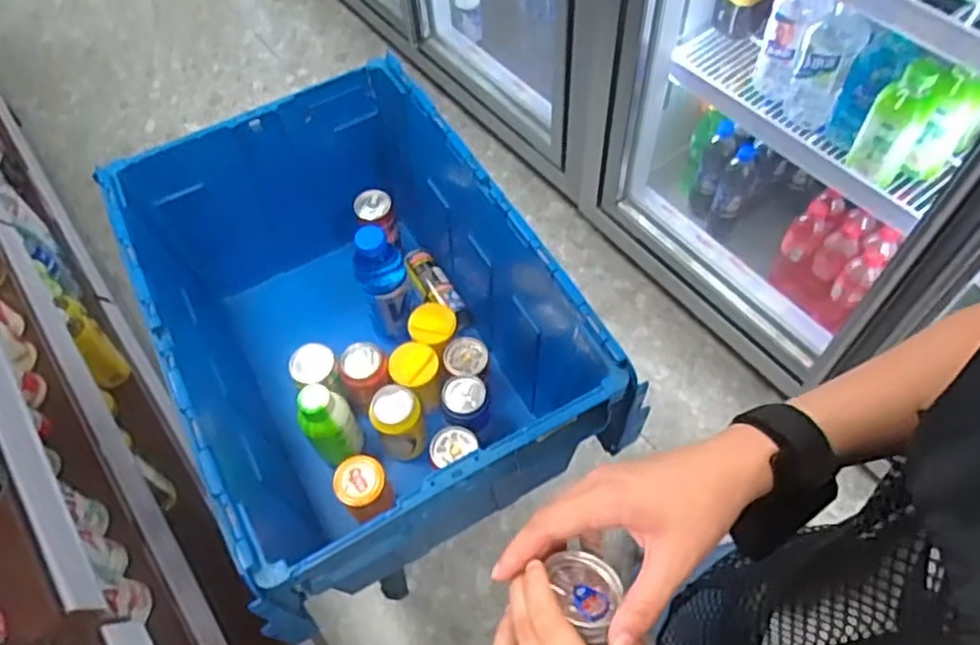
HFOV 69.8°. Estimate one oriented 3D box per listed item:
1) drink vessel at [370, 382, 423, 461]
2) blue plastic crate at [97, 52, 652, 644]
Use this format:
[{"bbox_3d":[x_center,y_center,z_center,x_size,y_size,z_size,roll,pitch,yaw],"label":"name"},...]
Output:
[{"bbox_3d":[-0.120,0.134,0.925,0.061,0.094,0.067,-12,59,-6],"label":"drink vessel"},{"bbox_3d":[-0.159,0.005,0.923,0.436,0.324,0.598,-26,62,-14],"label":"blue plastic crate"}]

